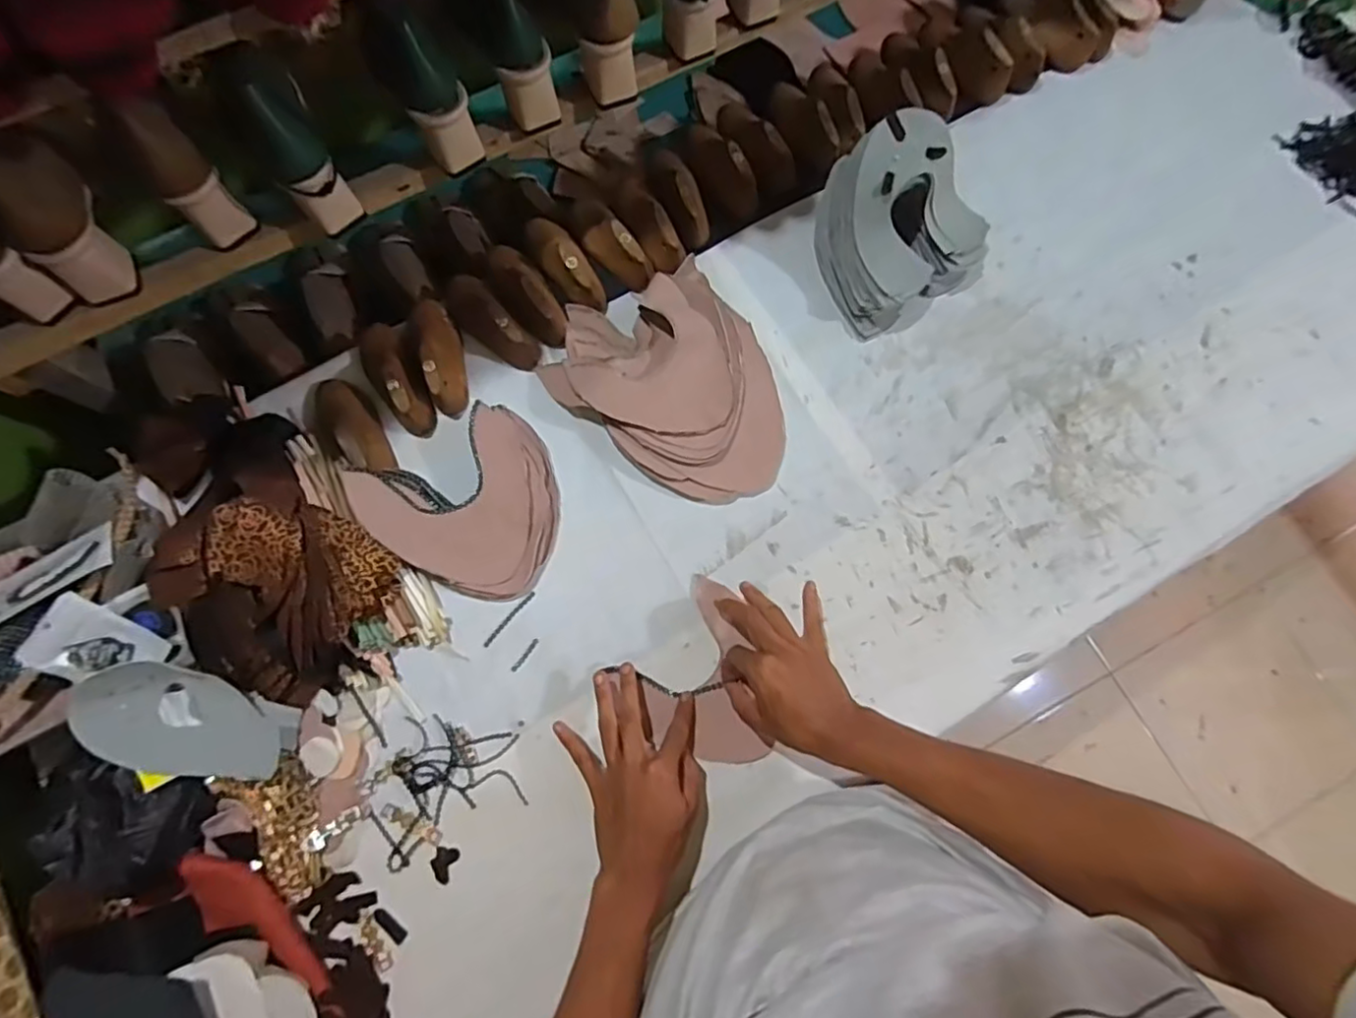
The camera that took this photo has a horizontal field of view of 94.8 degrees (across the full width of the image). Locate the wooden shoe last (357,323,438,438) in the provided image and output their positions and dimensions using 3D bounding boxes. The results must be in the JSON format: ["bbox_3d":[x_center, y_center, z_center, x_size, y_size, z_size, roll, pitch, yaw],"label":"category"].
[{"bbox_3d":[-0.310,-0.147,0.675,0.054,0.059,0.142,-31,77,-7],"label":"wooden shoe last"}]

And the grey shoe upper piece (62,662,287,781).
[{"bbox_3d":[-0.435,0.189,0.550,0.159,0.017,0.081,22,64,-19],"label":"grey shoe upper piece"}]

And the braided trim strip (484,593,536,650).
[{"bbox_3d":[-0.171,0.111,0.632,0.007,0.004,0.071,40,79,10],"label":"braided trim strip"}]

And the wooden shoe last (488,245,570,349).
[{"bbox_3d":[-0.171,-0.245,0.695,0.053,0.056,0.145,-35,78,-8],"label":"wooden shoe last"}]

